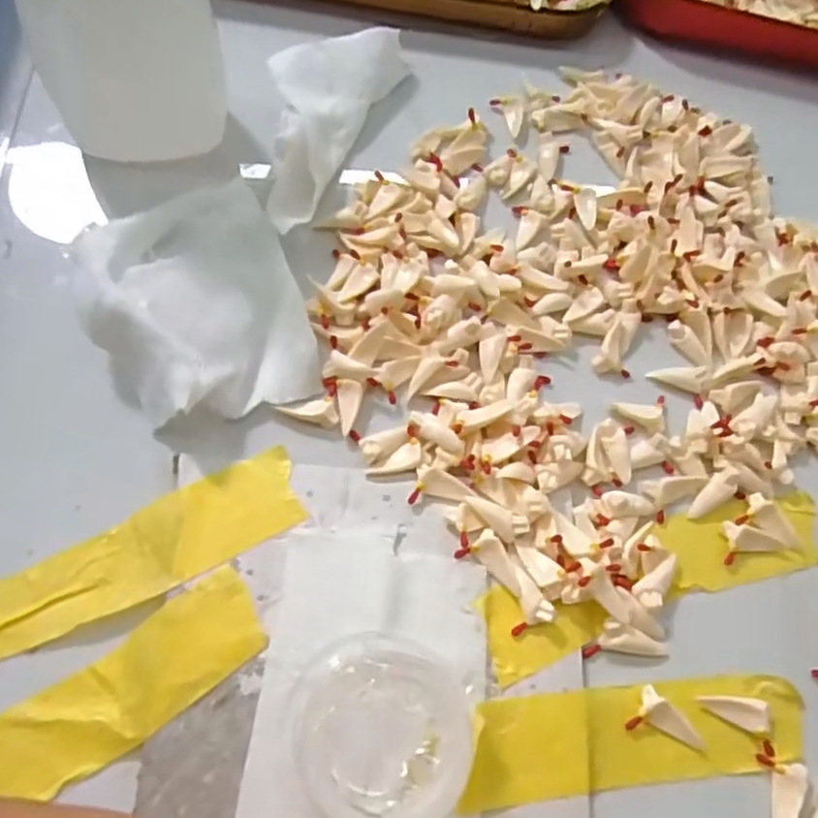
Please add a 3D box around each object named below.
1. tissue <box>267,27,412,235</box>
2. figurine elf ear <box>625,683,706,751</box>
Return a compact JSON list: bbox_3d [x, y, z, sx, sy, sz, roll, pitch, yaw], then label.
[{"bbox_3d":[-0.028,-0.087,0.199,0.034,0.019,0.085,22,66,3],"label":"tissue"},{"bbox_3d":[0.057,0.070,0.151,0.016,0.005,0.010,32,67,7],"label":"figurine elf ear"}]

